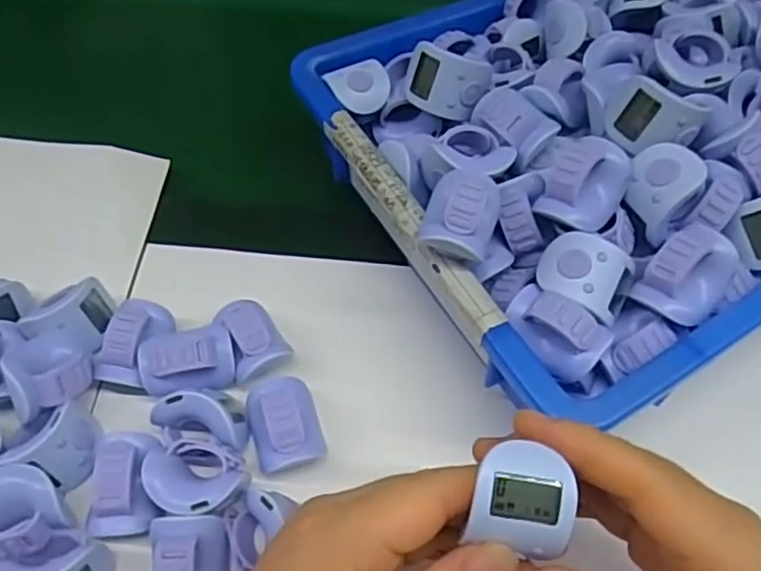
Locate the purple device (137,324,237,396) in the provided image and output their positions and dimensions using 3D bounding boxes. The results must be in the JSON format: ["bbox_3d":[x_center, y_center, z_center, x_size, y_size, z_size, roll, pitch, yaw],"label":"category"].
[{"bbox_3d":[-0.087,0.034,0.299,0.041,0.019,0.028,-17,60,-12],"label":"purple device"}]

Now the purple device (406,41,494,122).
[{"bbox_3d":[0.033,-0.103,0.334,0.039,0.029,0.025,15,27,-11],"label":"purple device"}]

